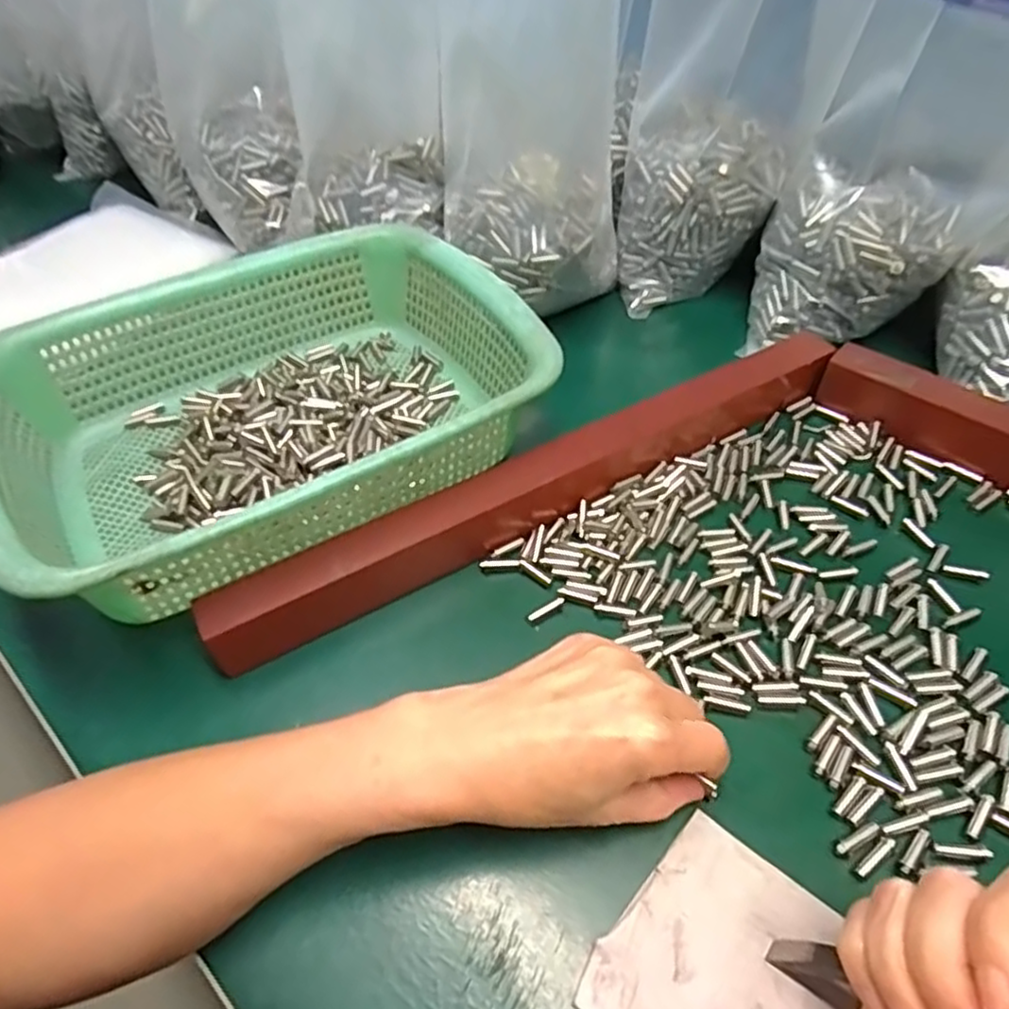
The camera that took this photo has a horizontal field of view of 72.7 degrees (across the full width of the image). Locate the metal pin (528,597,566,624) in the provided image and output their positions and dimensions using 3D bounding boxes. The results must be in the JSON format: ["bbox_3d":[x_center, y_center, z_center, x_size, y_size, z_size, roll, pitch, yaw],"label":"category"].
[{"bbox_3d":[0.022,0.055,0.355,0.022,0.007,0.005,-28,54,-19],"label":"metal pin"}]

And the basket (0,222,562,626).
[{"bbox_3d":[-0.135,-0.060,0.403,0.290,0.086,0.220,-27,54,-18],"label":"basket"}]

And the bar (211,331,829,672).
[{"bbox_3d":[0.028,-0.015,0.386,0.386,0.039,0.032,-26,54,-17],"label":"bar"}]

